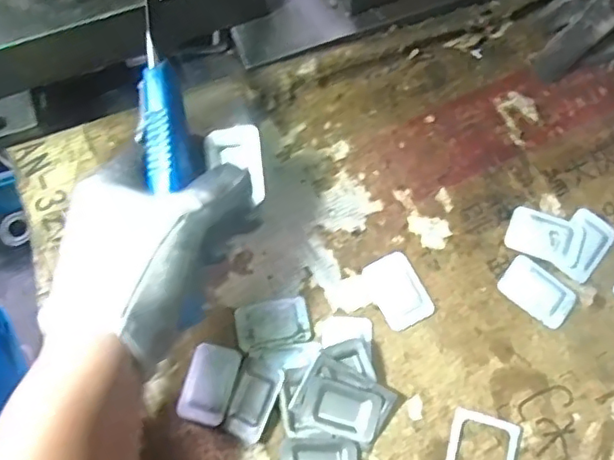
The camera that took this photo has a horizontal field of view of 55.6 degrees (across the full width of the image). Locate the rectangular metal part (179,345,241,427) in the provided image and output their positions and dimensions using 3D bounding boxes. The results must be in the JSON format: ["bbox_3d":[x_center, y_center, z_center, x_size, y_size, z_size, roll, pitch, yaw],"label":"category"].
[{"bbox_3d":[-0.053,0.083,0.315,0.026,0.004,0.041,15,74,5],"label":"rectangular metal part"}]

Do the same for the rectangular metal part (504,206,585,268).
[{"bbox_3d":[0.137,0.003,0.336,0.041,0.007,0.026,19,74,6],"label":"rectangular metal part"}]

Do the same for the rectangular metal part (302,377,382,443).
[{"bbox_3d":[0.019,0.095,0.308,0.039,0.008,0.025,15,74,5],"label":"rectangular metal part"}]

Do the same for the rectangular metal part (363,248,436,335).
[{"bbox_3d":[0.052,0.034,0.330,0.028,0.004,0.041,-27,75,-8],"label":"rectangular metal part"}]

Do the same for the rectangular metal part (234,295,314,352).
[{"bbox_3d":[-0.019,0.052,0.327,0.041,0.004,0.026,-10,73,-3],"label":"rectangular metal part"}]

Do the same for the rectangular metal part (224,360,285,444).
[{"bbox_3d":[-0.029,0.091,0.310,0.022,0.008,0.038,18,74,5],"label":"rectangular metal part"}]

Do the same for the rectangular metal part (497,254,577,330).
[{"bbox_3d":[0.131,0.035,0.329,0.041,0.004,0.026,36,77,10],"label":"rectangular metal part"}]

